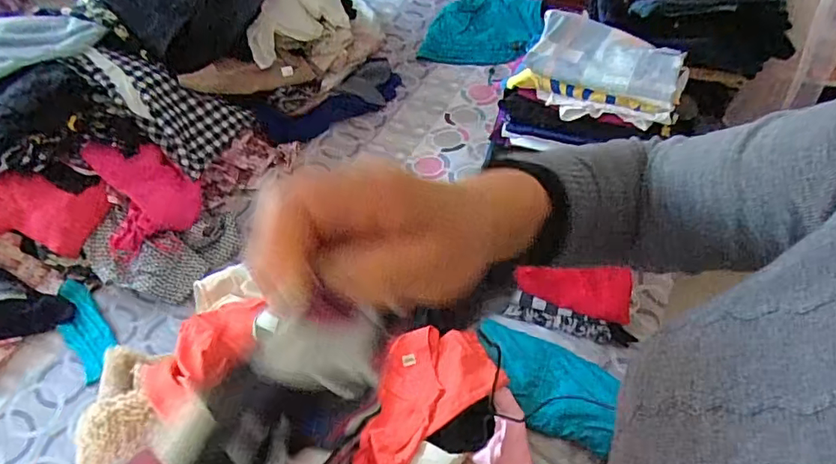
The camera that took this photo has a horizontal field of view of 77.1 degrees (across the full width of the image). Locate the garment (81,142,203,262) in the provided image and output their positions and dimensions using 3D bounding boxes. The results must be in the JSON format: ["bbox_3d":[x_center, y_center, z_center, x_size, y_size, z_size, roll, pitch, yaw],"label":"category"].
[{"bbox_3d":[-0.547,-0.065,1.073,0.180,0.149,0.208,-18,54,-10],"label":"garment"}]

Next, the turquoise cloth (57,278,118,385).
[{"bbox_3d":[-0.647,0.183,1.010,0.077,0.021,0.245,-37,59,-22],"label":"turquoise cloth"}]

